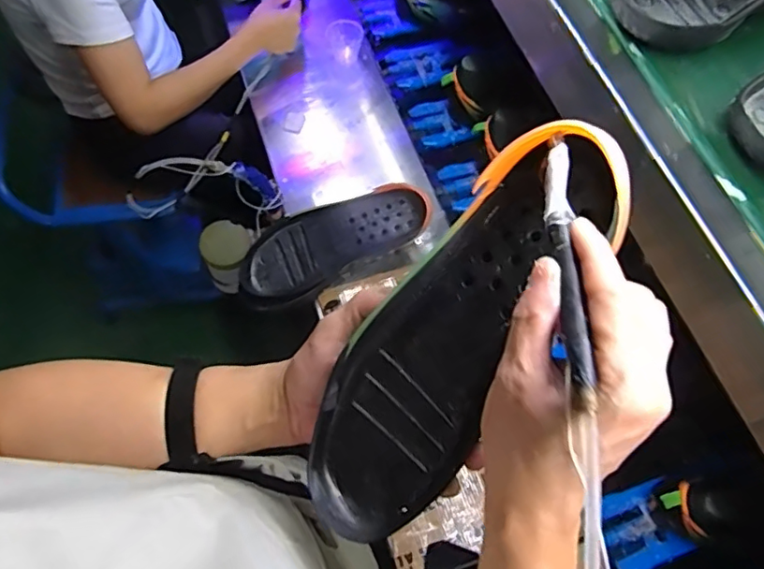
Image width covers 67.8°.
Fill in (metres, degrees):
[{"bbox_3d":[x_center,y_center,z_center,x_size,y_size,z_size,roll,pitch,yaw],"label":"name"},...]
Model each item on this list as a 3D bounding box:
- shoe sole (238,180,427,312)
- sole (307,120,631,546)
[{"bbox_3d":[-0.071,-0.062,0.799,0.276,0.034,0.110,-30,94,2],"label":"shoe sole"},{"bbox_3d":[0.042,0.030,0.349,0.096,0.046,0.274,34,98,15],"label":"sole"}]

